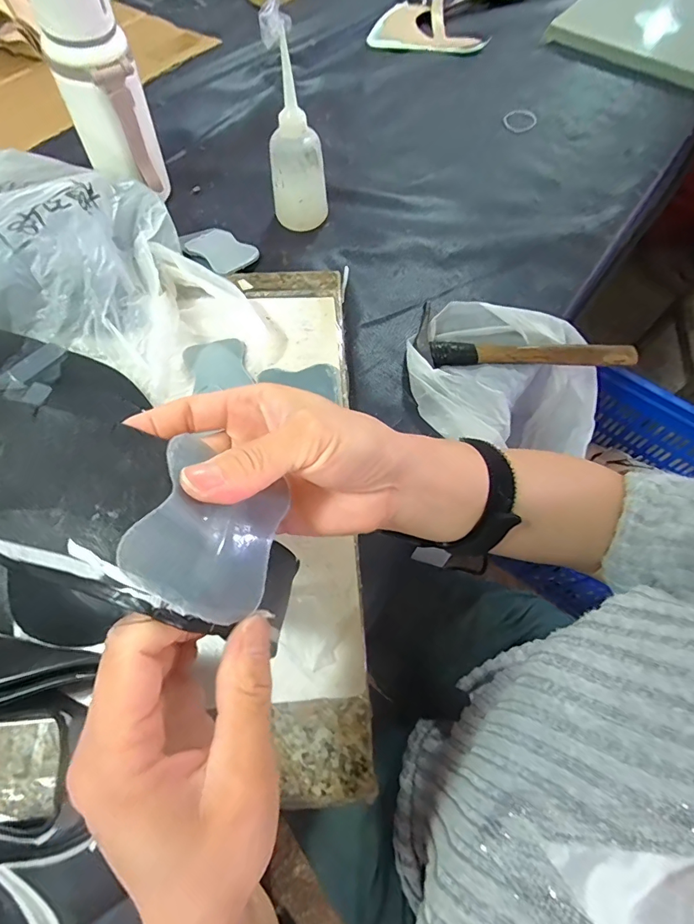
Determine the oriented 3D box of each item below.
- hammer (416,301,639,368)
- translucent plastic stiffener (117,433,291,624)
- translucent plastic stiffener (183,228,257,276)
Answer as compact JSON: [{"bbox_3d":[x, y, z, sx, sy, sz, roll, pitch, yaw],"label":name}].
[{"bbox_3d":[0.191,-0.135,0.474,0.232,0.019,0.078,-1,65,-1],"label":"hammer"},{"bbox_3d":[-0.054,0.026,0.177,0.056,0.011,0.065,38,49,-31],"label":"translucent plastic stiffener"},{"bbox_3d":[-0.146,-0.247,0.511,0.069,0.005,0.057,41,68,12],"label":"translucent plastic stiffener"}]

